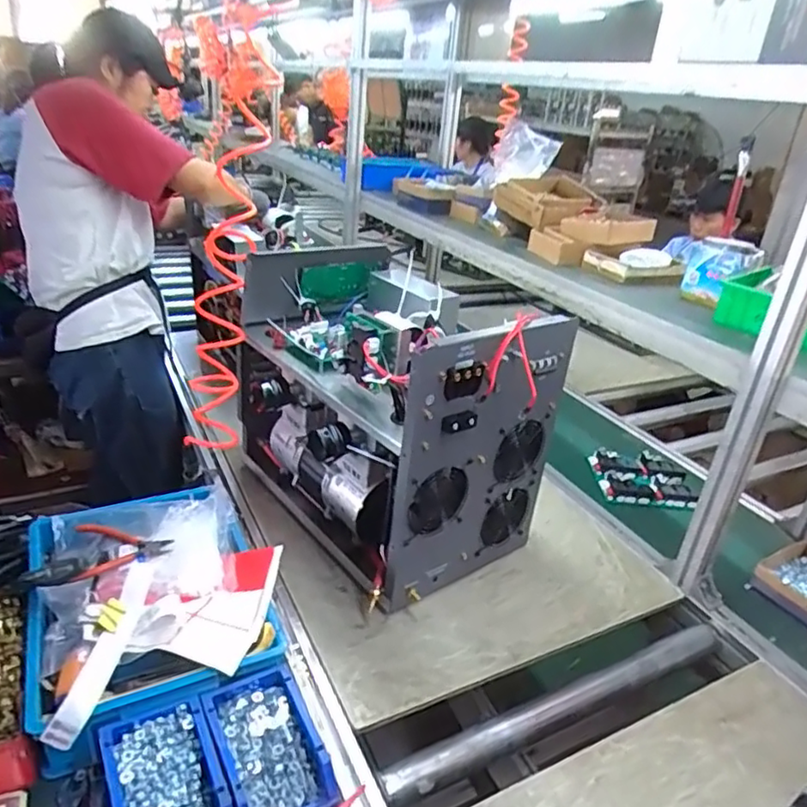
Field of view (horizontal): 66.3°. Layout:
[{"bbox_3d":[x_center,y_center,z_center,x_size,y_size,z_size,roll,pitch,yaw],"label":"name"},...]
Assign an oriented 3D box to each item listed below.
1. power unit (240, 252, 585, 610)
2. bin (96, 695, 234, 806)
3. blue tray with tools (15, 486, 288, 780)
[{"bbox_3d":[-0.056,-0.007,1.132,0.335,0.437,0.615,-16,33,-35],"label":"power unit"},{"bbox_3d":[-0.237,0.393,0.623,0.103,0.052,0.171,-11,31,-29],"label":"bin"},{"bbox_3d":[-0.340,0.240,0.840,0.305,0.100,0.387,-11,31,-29],"label":"blue tray with tools"}]

